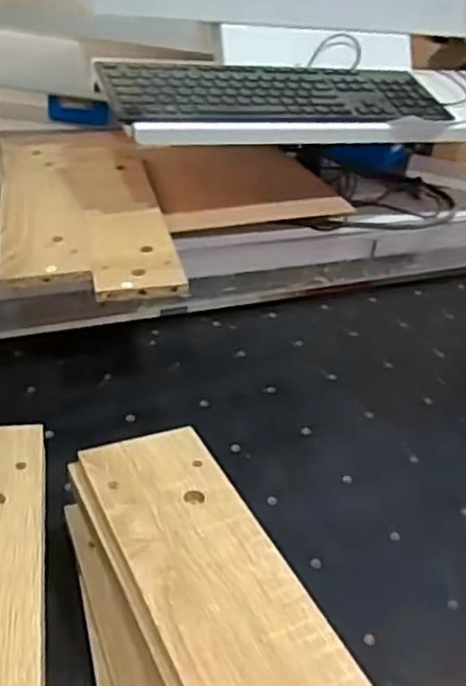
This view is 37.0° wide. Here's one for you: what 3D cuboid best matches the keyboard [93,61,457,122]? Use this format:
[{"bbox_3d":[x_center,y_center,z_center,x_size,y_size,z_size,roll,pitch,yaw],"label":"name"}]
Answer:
[{"bbox_3d":[0.060,-0.298,0.845,0.425,0.025,0.124,-6,51,-20],"label":"keyboard"}]

